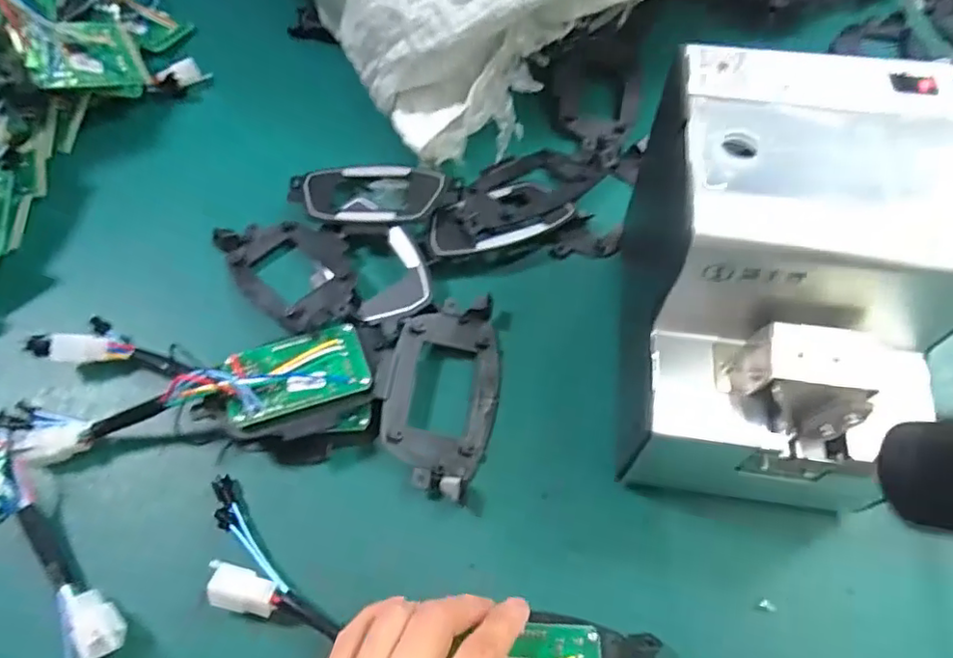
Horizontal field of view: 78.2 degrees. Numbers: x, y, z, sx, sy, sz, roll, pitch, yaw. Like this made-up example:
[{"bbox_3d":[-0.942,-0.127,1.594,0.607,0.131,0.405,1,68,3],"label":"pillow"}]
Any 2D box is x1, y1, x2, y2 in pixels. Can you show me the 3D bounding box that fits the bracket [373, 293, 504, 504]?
[{"bbox_3d":[-0.021,0.034,0.340,0.067,0.021,0.117,11,62,7],"label":"bracket"}]

